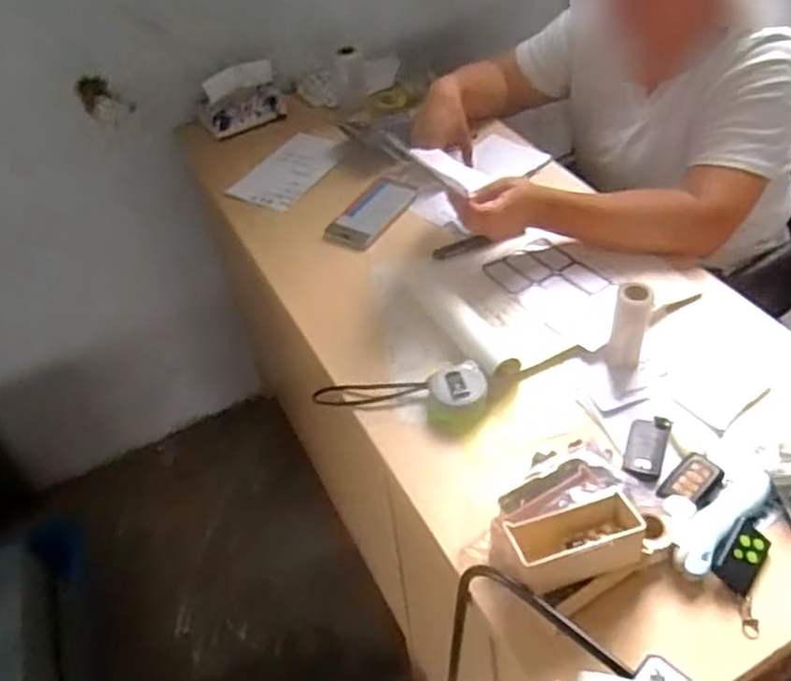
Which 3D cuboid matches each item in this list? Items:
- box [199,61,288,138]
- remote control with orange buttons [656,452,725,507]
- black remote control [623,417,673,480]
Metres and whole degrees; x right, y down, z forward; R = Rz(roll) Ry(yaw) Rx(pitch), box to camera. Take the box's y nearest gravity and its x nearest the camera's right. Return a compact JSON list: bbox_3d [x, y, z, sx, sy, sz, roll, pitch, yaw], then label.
[{"bbox_3d":[-0.269,-0.422,1.257,0.145,0.094,0.066,-22,47,-13],"label":"box"},{"bbox_3d":[0.287,0.137,0.698,0.066,0.012,0.039,-37,51,-27],"label":"remote control with orange buttons"},{"bbox_3d":[0.258,0.108,0.740,0.038,0.013,0.079,15,48,21],"label":"black remote control"}]

